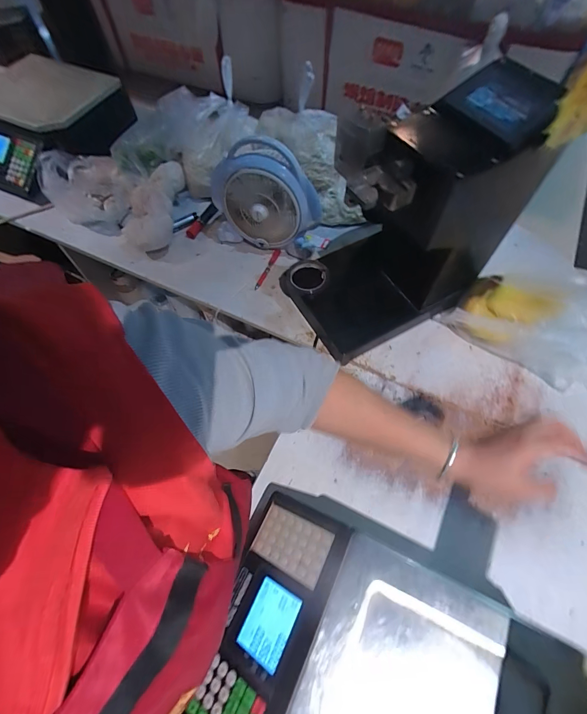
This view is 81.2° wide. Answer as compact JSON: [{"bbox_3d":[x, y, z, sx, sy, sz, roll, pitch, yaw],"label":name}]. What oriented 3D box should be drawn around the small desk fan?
[{"bbox_3d":[-0.072,-0.360,0.784,0.274,0.214,0.076,16,63,9],"label":"small desk fan"}]

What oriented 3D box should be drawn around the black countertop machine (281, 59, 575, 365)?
[{"bbox_3d":[0.181,-0.238,0.639,0.353,0.423,0.257,-22,64,-11],"label":"black countertop machine"}]

